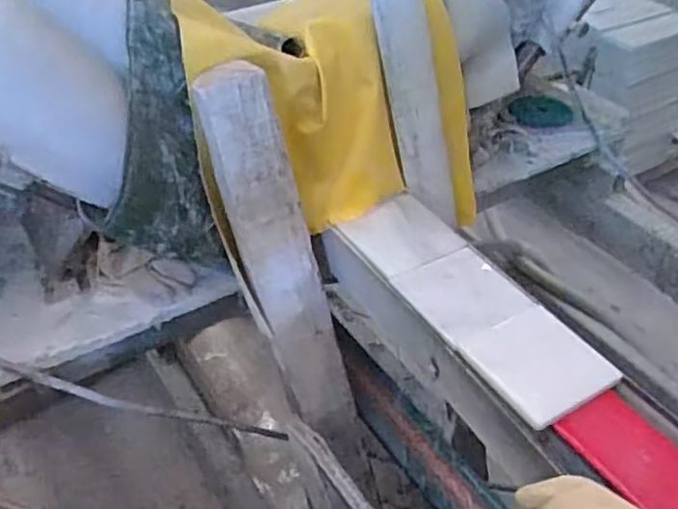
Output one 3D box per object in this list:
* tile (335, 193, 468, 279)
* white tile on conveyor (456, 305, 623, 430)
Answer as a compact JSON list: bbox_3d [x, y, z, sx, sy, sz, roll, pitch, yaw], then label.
[{"bbox_3d":[0.064,-0.022,0.713,0.094,0.012,0.100,-21,44,-25],"label":"tile"},{"bbox_3d":[0.171,0.092,0.588,0.094,0.016,0.098,-20,44,-24],"label":"white tile on conveyor"}]

